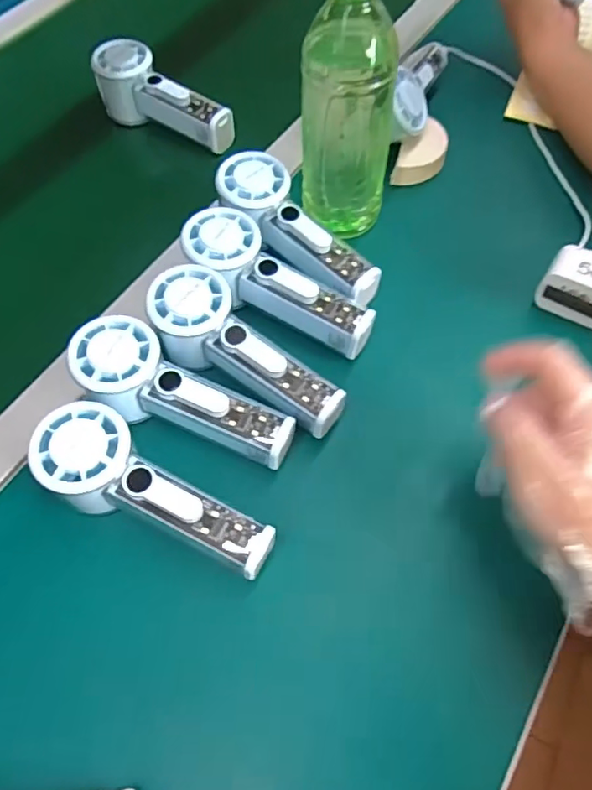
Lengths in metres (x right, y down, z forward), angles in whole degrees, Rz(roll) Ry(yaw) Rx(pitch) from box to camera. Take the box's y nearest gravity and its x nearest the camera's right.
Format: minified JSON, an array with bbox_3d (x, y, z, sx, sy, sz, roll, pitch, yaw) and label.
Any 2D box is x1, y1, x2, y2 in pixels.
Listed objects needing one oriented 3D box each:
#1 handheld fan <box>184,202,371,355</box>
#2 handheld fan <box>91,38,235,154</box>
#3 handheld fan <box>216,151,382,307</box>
[{"bbox_3d":[-0.015,-0.083,0.423,0.158,0.041,0.056,35,66,3],"label":"handheld fan"},{"bbox_3d":[-0.131,-0.289,0.555,0.145,0.059,0.053,36,68,21],"label":"handheld fan"},{"bbox_3d":[0.000,-0.129,0.448,0.053,0.034,0.161,-41,80,-19],"label":"handheld fan"}]

